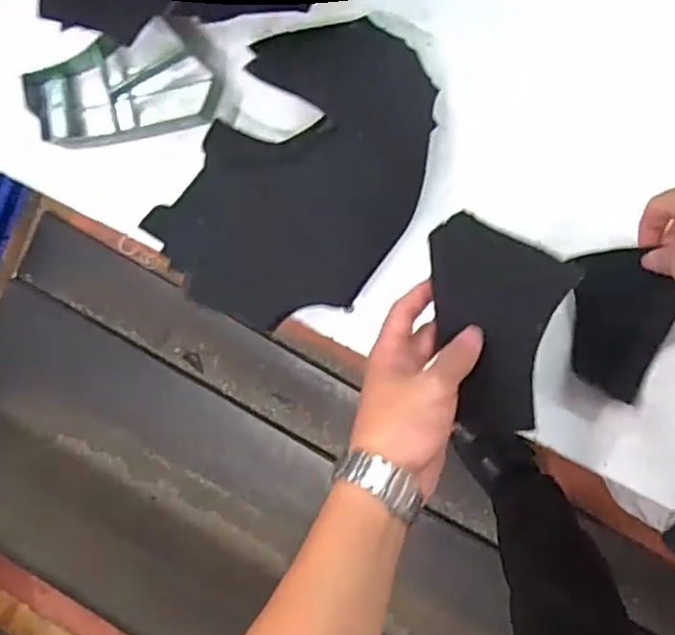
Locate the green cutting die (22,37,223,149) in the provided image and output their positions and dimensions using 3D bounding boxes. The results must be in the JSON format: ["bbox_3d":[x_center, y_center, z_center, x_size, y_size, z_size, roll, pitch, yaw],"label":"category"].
[{"bbox_3d":[-0.185,-0.199,0.581,0.170,0.040,0.083,-7,93,9],"label":"green cutting die"}]

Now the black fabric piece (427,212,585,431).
[{"bbox_3d":[0.104,0.006,0.463,0.098,0.009,0.137,16,100,11],"label":"black fabric piece"}]

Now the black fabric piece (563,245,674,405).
[{"bbox_3d":[0.232,0.005,0.529,0.081,0.014,0.118,-4,93,8],"label":"black fabric piece"}]

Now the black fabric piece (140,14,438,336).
[{"bbox_3d":[-0.027,-0.116,0.551,0.180,0.019,0.257,31,97,5],"label":"black fabric piece"}]

